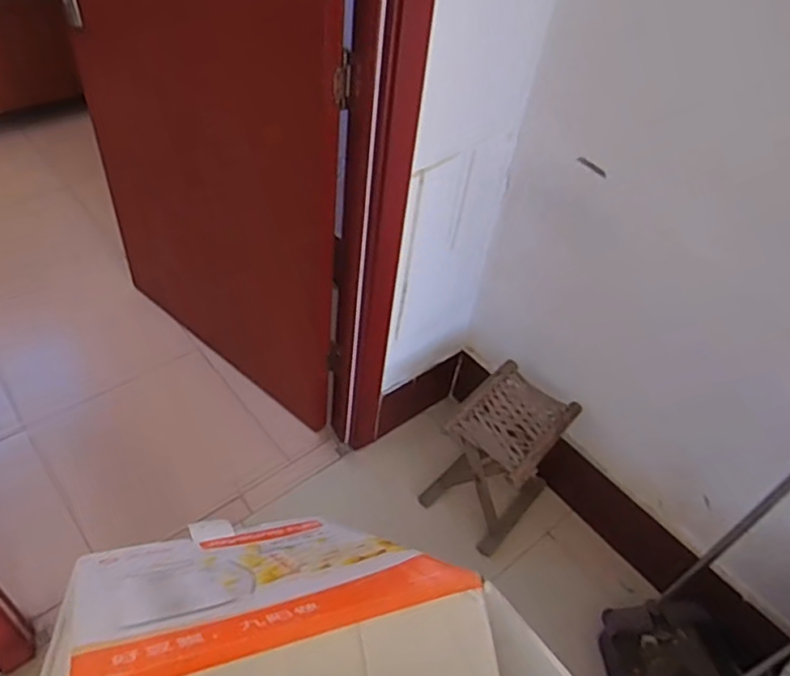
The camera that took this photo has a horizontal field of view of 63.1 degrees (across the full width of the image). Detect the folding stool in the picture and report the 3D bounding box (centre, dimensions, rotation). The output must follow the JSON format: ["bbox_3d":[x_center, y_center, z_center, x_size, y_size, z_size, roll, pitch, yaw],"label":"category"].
[{"bbox_3d":[0.257,0.299,1.597,0.227,0.358,0.329,36,63,21],"label":"folding stool"}]

